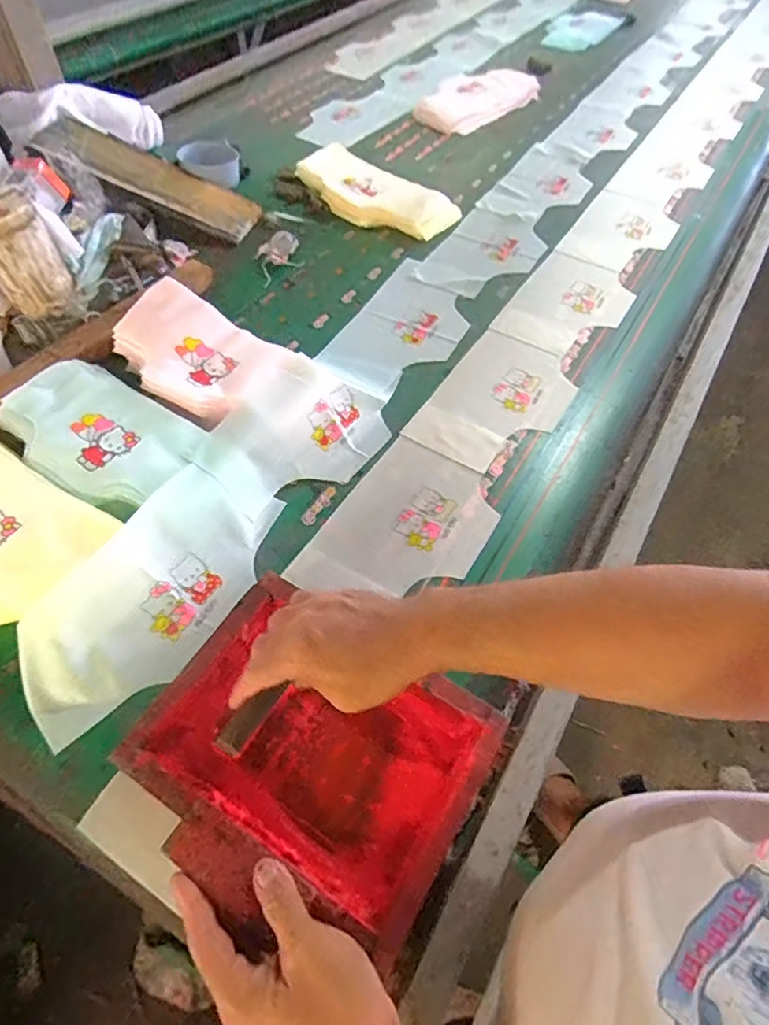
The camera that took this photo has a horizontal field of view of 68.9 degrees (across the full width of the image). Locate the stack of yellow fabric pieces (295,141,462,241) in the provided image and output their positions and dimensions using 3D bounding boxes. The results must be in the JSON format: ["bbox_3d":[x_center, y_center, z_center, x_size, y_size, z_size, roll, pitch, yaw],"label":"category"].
[{"bbox_3d":[-0.021,-0.591,1.038,0.317,0.042,0.165,35,61,22],"label":"stack of yellow fabric pieces"}]

